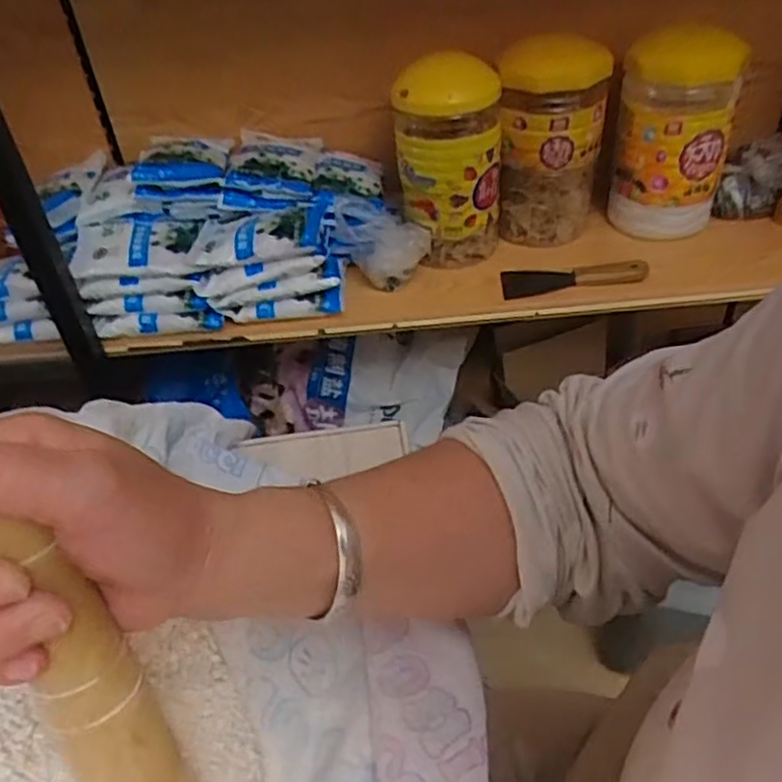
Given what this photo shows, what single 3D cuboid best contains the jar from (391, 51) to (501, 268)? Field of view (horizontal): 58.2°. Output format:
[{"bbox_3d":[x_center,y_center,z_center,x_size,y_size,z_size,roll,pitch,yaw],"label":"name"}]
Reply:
[{"bbox_3d":[0.076,-0.300,0.932,0.134,0.254,0.119,1,41,6],"label":"jar"}]

